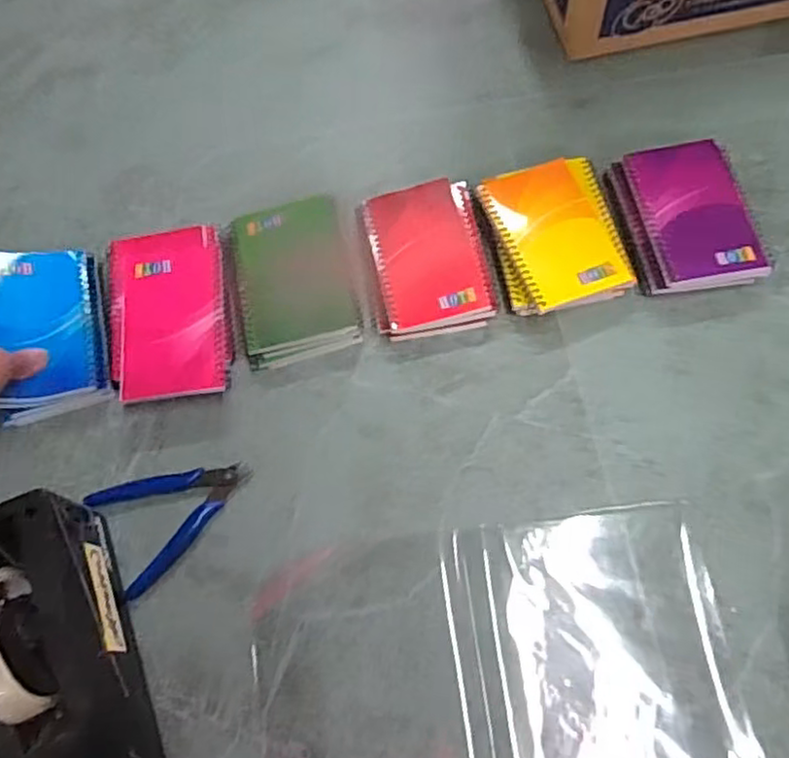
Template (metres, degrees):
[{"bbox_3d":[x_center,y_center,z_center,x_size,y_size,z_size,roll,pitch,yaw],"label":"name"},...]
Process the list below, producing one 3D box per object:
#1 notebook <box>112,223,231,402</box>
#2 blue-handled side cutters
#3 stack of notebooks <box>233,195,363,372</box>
[{"bbox_3d":[-0.183,-0.056,0.552,0.092,0.019,0.149,-11,72,-4],"label":"notebook"},{"bbox_3d":[-0.163,0.097,0.515,0.112,0.010,0.082,-31,68,-10],"label":"blue-handled side cutters"},{"bbox_3d":[-0.083,-0.086,0.575,0.092,0.027,0.141,-11,66,-2],"label":"stack of notebooks"}]

